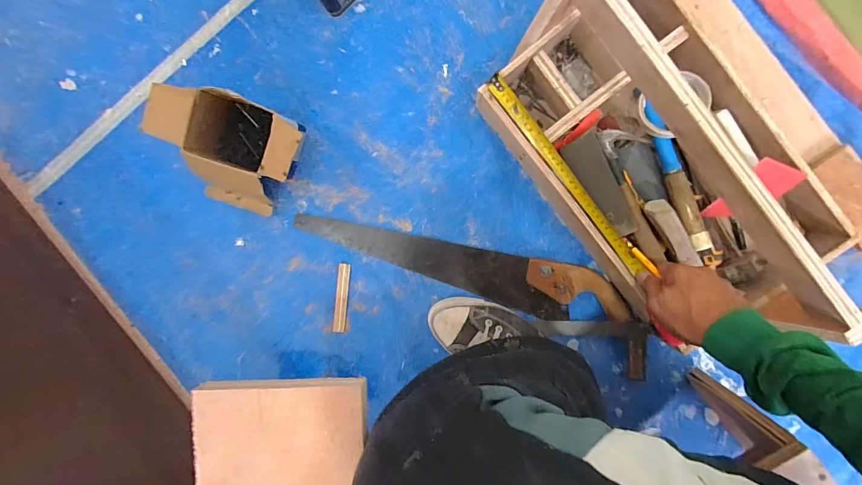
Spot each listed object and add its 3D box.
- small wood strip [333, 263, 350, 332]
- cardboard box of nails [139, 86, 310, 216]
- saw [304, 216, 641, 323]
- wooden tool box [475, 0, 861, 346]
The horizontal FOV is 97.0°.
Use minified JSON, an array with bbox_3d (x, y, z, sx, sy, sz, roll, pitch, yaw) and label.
[{"bbox_3d":[-0.155,0.097,0.661,0.021,0.007,0.121,7,98,2],"label":"small wood strip"},{"bbox_3d":[-0.289,-0.131,0.578,0.200,0.126,0.160,16,98,1],"label":"cardboard box of nails"},{"bbox_3d":[0.042,0.047,0.625,0.538,0.035,0.089,11,98,2],"label":"saw"},{"bbox_3d":[0.322,-0.116,0.499,0.301,0.212,0.496,-38,94,7],"label":"wooden tool box"}]

